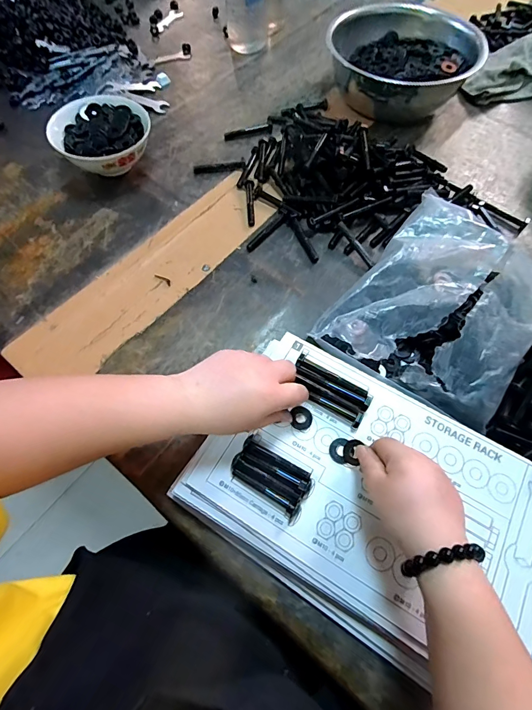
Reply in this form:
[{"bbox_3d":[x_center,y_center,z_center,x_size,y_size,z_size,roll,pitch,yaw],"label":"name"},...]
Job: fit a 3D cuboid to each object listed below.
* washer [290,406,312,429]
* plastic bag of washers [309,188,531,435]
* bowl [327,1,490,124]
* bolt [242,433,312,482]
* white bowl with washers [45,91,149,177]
[{"bbox_3d":[0.036,0.063,0.375,0.021,0.007,0.023,1,65,-1],"label":"washer"},{"bbox_3d":[0.207,-0.055,0.443,0.208,0.064,0.251,35,69,14],"label":"plastic bag of washers"},{"bbox_3d":[0.221,-0.493,0.625,0.221,0.102,0.186,3,65,0],"label":"bowl"},{"bbox_3d":[0.010,0.098,0.353,0.069,0.015,0.014,25,67,10],"label":"bolt"},{"bbox_3d":[-0.237,-0.315,0.554,0.132,0.058,0.143,1,65,-1],"label":"white bowl with washers"}]

